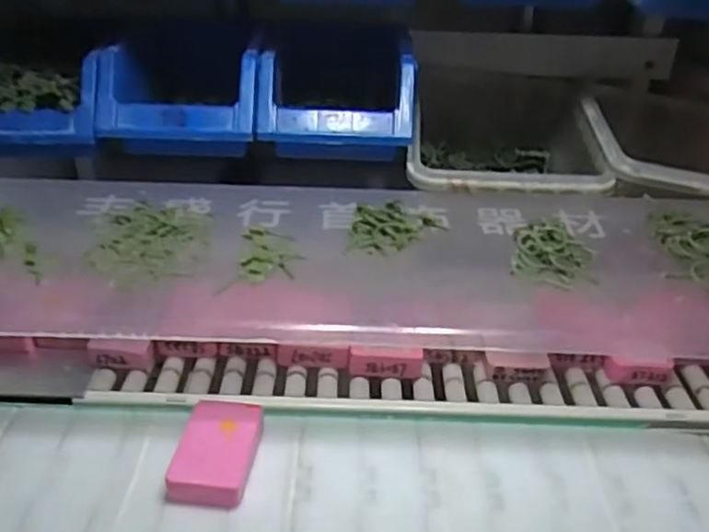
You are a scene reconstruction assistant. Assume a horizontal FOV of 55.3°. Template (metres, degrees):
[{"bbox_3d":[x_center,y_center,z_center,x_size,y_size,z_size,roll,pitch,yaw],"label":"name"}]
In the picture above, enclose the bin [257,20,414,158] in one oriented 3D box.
[{"bbox_3d":[-0.015,-0.140,0.567,0.127,0.088,0.134,0,32,-4],"label":"bin"}]

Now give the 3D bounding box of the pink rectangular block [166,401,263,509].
[{"bbox_3d":[-0.084,0.114,0.415,0.044,0.018,0.072,5,32,5],"label":"pink rectangular block"}]

